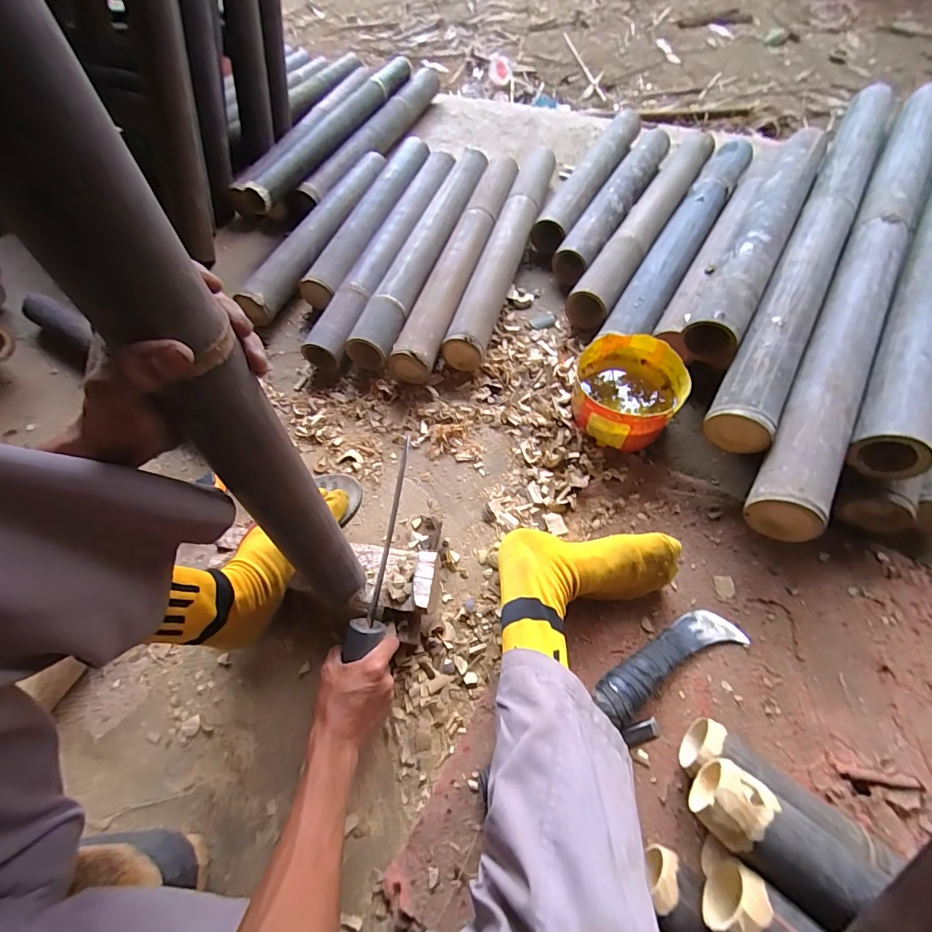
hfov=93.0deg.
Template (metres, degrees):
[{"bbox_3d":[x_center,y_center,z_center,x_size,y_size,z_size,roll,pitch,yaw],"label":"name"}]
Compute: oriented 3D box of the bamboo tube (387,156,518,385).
[{"bbox_3d":[-0.005,-0.400,0.847,0.086,0.076,0.572,16,64,12],"label":"bamboo tube"}]

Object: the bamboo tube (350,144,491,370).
[{"bbox_3d":[-0.070,-0.424,0.868,0.077,0.090,0.565,18,64,13],"label":"bamboo tube"}]

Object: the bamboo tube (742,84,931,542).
[{"bbox_3d":[0.590,-0.293,0.652,0.081,0.089,0.926,28,67,18],"label":"bamboo tube"}]

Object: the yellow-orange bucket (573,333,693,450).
[{"bbox_3d":[0.238,-0.108,0.659,0.147,0.092,0.157,-2,61,3],"label":"yellow-orange bucket"}]

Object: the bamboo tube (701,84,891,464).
[{"bbox_3d":[0.552,-0.365,0.706,0.079,0.091,0.836,27,66,17],"label":"bamboo tube"}]

